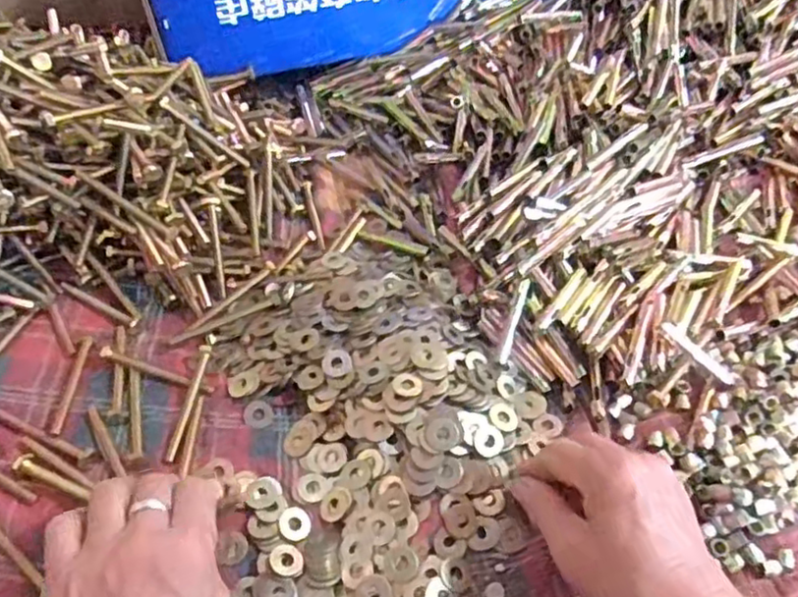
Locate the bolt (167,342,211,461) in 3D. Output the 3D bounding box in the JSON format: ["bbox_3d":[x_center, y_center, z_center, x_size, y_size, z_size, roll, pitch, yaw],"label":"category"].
[{"bbox_3d":[-0.143,0.069,0.450,0.009,0.015,0.083,7,51,5],"label":"bolt"}]

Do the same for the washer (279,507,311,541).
[{"bbox_3d":[-0.063,0.136,0.402,0.018,0.004,0.020,-5,51,-5],"label":"washer"}]

